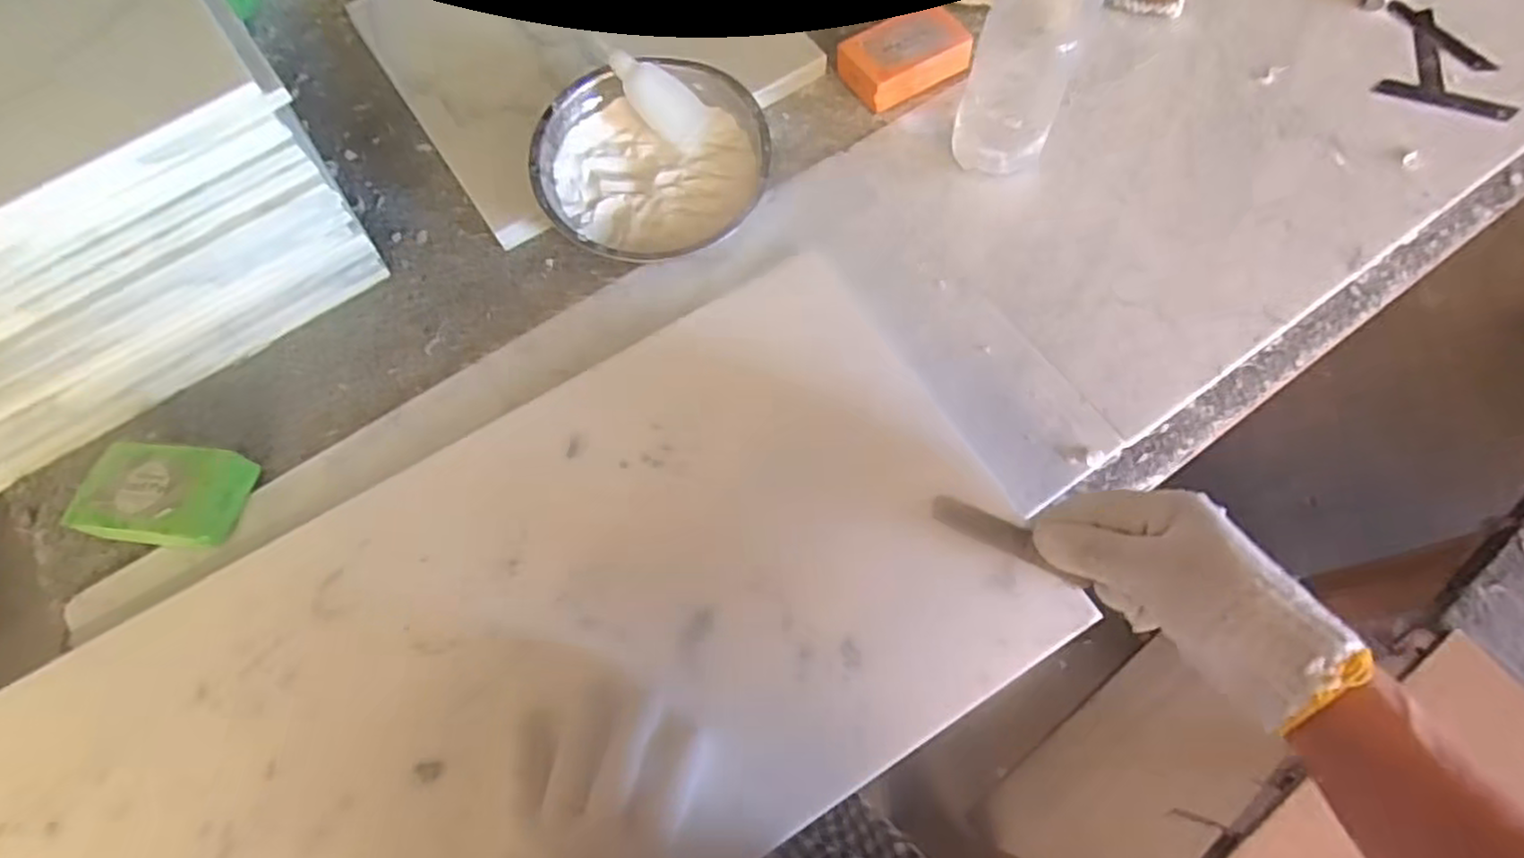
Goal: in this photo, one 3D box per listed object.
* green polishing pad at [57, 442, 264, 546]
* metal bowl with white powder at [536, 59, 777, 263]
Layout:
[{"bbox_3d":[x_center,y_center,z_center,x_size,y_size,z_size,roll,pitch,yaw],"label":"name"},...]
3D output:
[{"bbox_3d":[-0.381,0.043,0.458,0.094,0.034,0.061,3,68,4],"label":"green polishing pad"},{"bbox_3d":[-0.078,-0.186,0.516,0.162,0.062,0.148,-27,69,-8],"label":"metal bowl with white powder"}]

